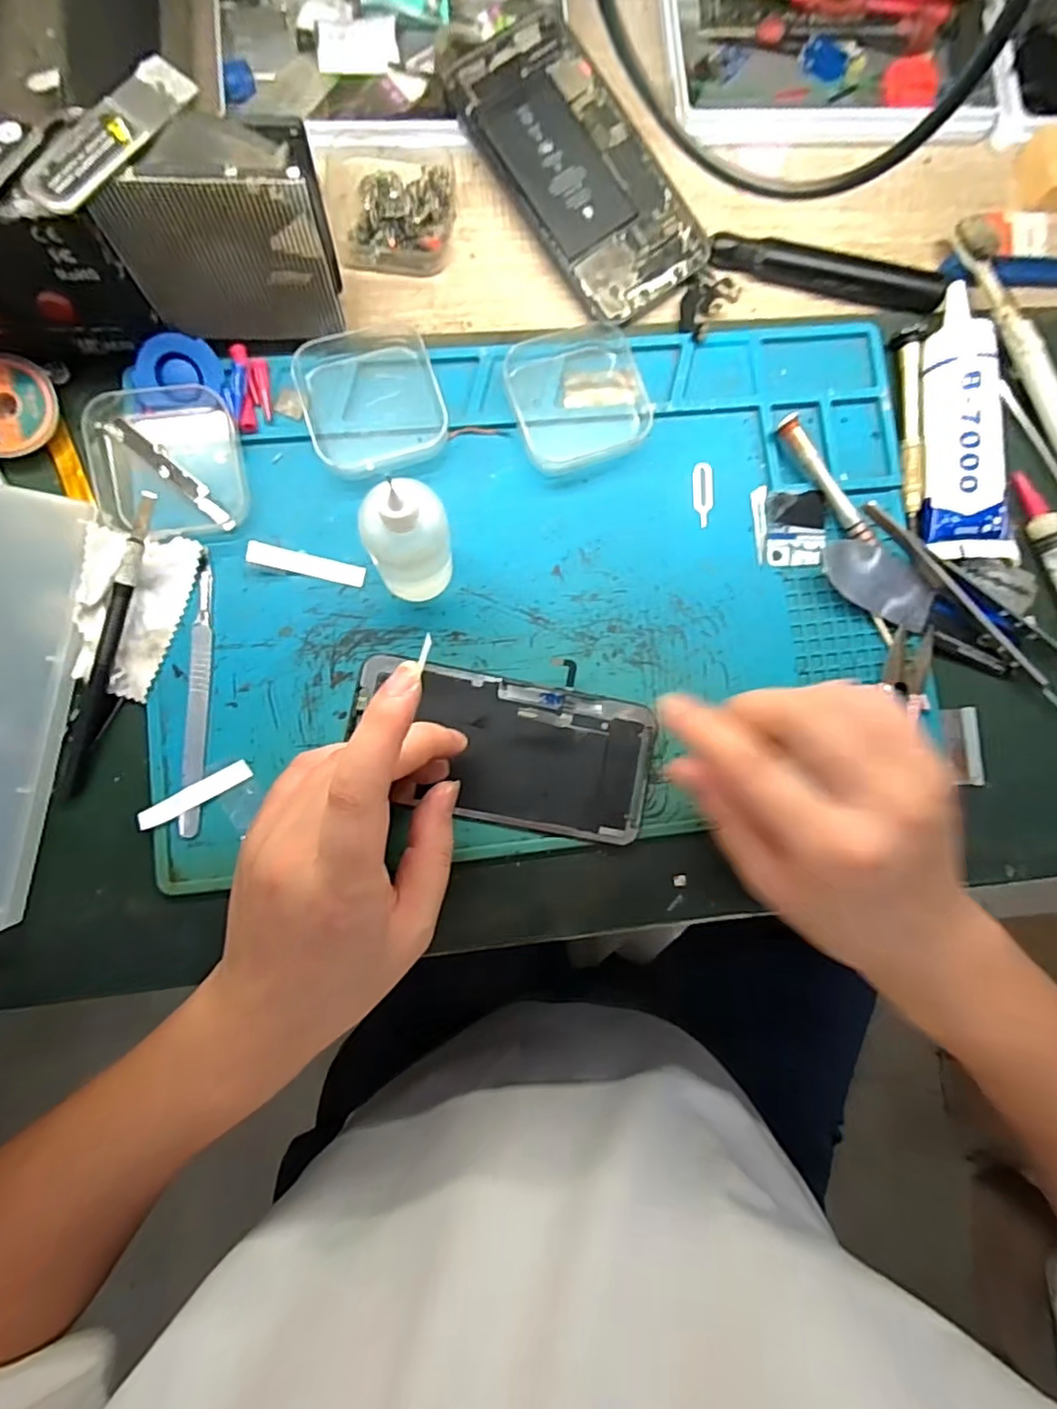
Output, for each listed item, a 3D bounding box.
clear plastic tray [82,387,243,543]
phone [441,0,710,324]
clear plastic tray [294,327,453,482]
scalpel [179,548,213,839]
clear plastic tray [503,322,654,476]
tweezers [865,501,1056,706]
[{"bbox_3d":[-0.164,-0.110,0.283,0.061,0.017,0.067,-12,87,-5],"label":"clear plastic tray"},{"bbox_3d":[0.021,-0.279,0.313,0.074,0.014,0.165,-33,89,-5],"label":"phone"},{"bbox_3d":[-0.075,-0.146,0.296,0.063,0.016,0.068,-18,88,-5],"label":"clear plastic tray"},{"bbox_3d":[-0.151,-0.005,0.283,0.009,0.009,0.127,1,86,-4],"label":"scalpel"},{"bbox_3d":[0.024,-0.150,0.304,0.065,0.014,0.066,-19,88,-5],"label":"clear plastic tray"},{"bbox_3d":[0.224,-0.049,0.311,0.149,0.012,0.012,44,85,-1],"label":"tweezers"}]

